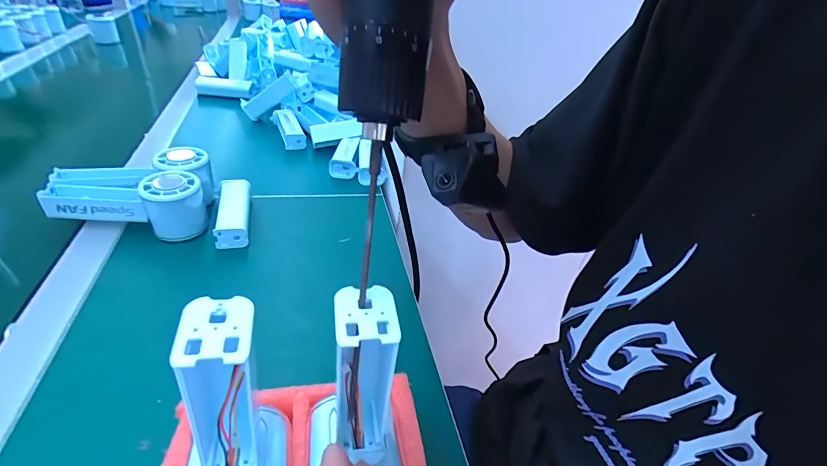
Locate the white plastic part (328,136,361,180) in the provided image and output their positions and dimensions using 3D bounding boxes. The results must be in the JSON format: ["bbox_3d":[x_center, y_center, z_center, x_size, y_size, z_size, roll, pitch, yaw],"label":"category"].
[{"bbox_3d":[-0.102,-0.115,0.619,0.037,0.030,0.088,5,36,-5],"label":"white plastic part"}]

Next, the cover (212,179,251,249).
[{"bbox_3d":[-0.210,-0.022,0.476,0.040,0.030,0.114,-6,38,-19],"label":"cover"}]

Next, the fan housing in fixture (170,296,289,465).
[{"bbox_3d":[-0.092,0.086,0.188,0.055,0.125,0.055,-4,37,-16],"label":"fan housing in fixture"}]

